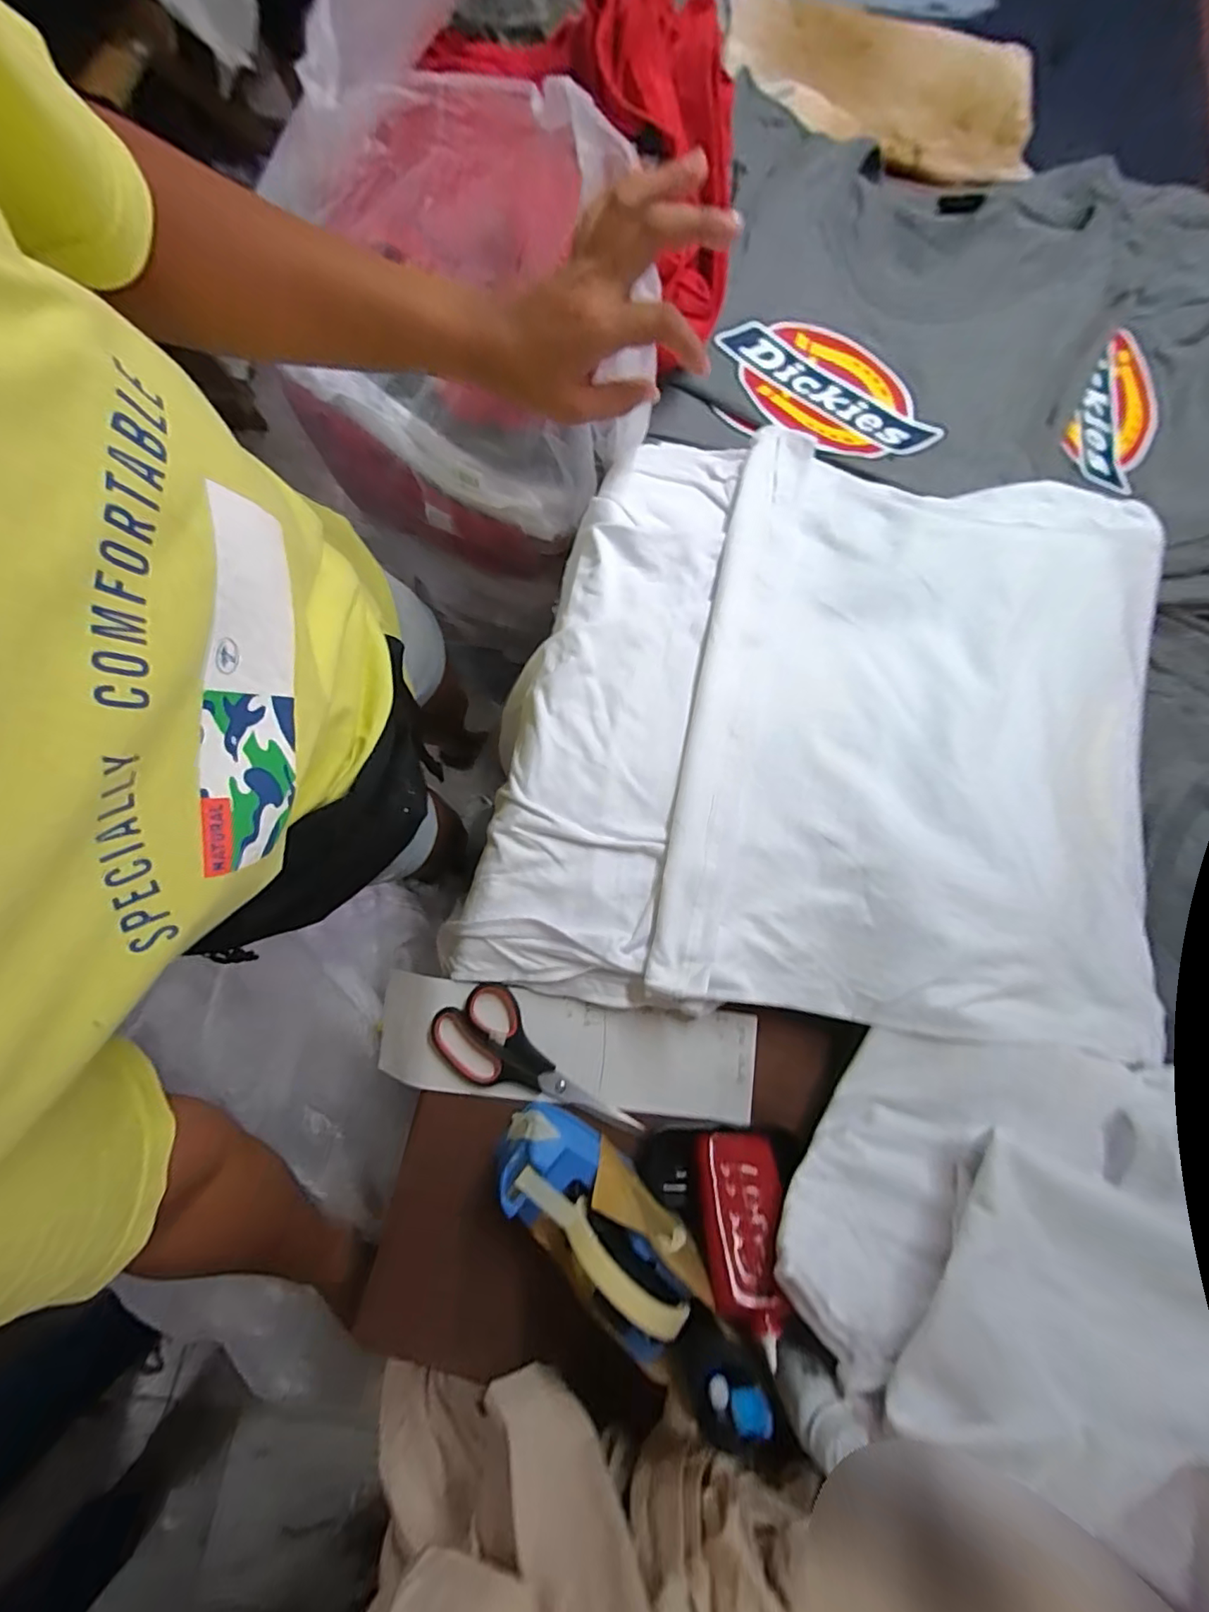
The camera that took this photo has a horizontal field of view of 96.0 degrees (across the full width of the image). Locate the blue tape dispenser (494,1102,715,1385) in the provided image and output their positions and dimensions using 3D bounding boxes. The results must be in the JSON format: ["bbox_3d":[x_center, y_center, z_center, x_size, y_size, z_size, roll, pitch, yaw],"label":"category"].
[{"bbox_3d":[-0.009,0.272,0.354,0.145,0.094,0.061,36,81,8],"label":"blue tape dispenser"}]

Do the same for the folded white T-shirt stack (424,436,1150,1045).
[{"bbox_3d":[0.167,-0.073,0.446,0.552,0.048,0.497,9,79,3],"label":"folded white T-shirt stack"}]

